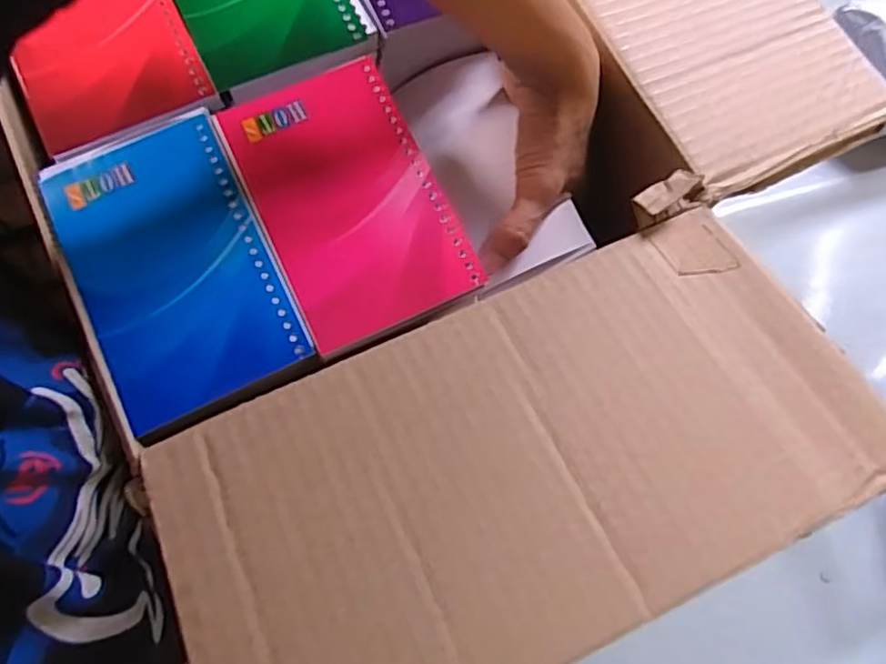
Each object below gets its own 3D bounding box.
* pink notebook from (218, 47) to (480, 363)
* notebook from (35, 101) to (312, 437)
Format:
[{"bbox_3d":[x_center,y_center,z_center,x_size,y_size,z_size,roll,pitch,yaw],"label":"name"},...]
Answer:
[{"bbox_3d":[-0.044,-0.062,0.297,0.080,0.004,0.128,-24,76,-9],"label":"pink notebook"},{"bbox_3d":[-0.120,-0.031,0.286,0.080,0.004,0.134,-25,76,-9],"label":"notebook"}]

